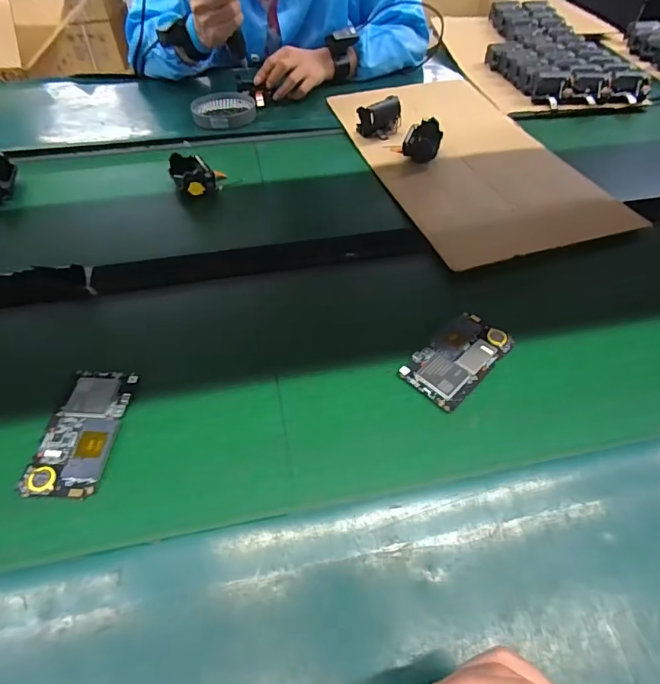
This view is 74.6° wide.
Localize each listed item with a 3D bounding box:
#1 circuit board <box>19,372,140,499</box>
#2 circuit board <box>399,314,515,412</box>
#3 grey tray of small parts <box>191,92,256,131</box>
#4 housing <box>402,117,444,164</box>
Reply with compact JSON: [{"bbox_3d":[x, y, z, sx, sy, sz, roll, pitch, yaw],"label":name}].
[{"bbox_3d":[-0.226,0.079,0.398,0.063,0.010,0.122,1,50,3],"label":"circuit board"},{"bbox_3d":[0.135,0.012,0.449,0.064,0.010,0.126,36,60,28],"label":"circuit board"},{"bbox_3d":[-0.194,-0.427,0.800,0.112,0.028,0.130,-7,50,-3],"label":"grey tray of small parts"},{"bbox_3d":[0.150,-0.325,0.698,0.056,0.041,0.077,12,51,12],"label":"housing"}]

